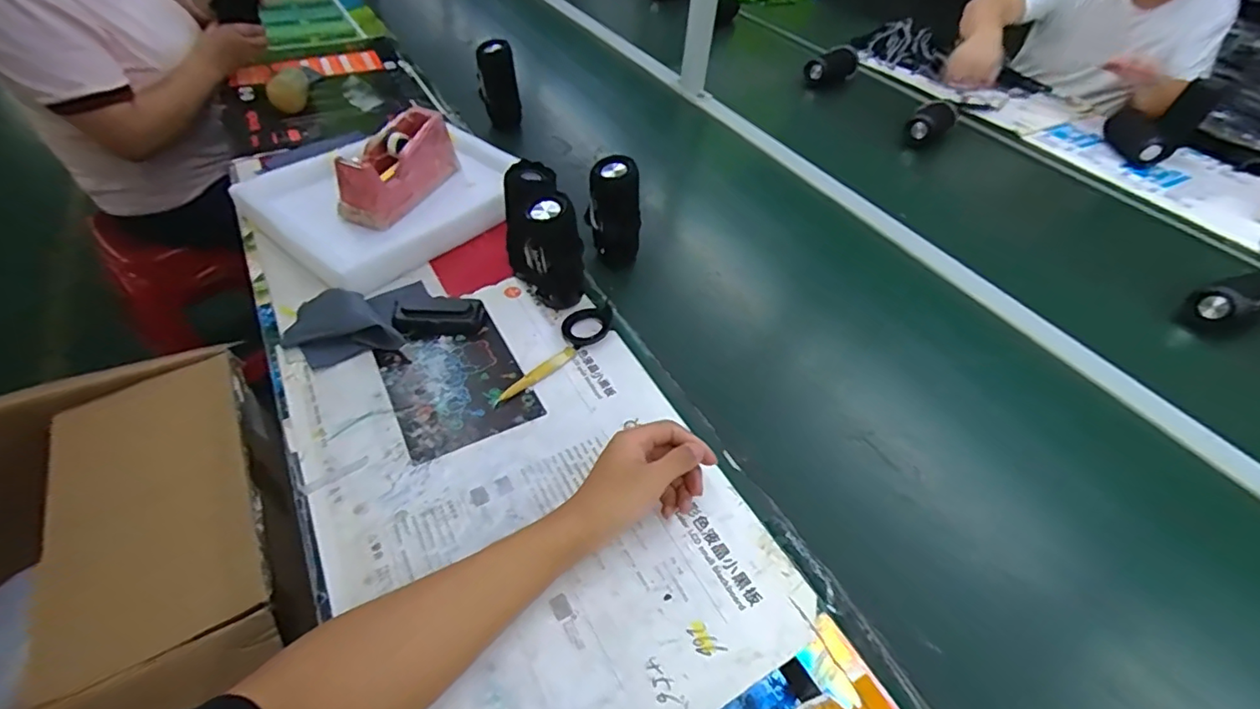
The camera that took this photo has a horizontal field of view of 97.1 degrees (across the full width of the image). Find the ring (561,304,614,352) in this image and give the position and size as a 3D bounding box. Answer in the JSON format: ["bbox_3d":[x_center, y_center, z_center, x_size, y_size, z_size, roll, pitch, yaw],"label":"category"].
[{"bbox_3d":[-0.051,-0.038,0.694,0.066,0.008,0.053,-26,59,-9],"label":"ring"}]

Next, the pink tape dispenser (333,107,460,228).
[{"bbox_3d":[-0.341,-0.277,0.824,0.091,0.092,0.192,11,46,6],"label":"pink tape dispenser"}]

